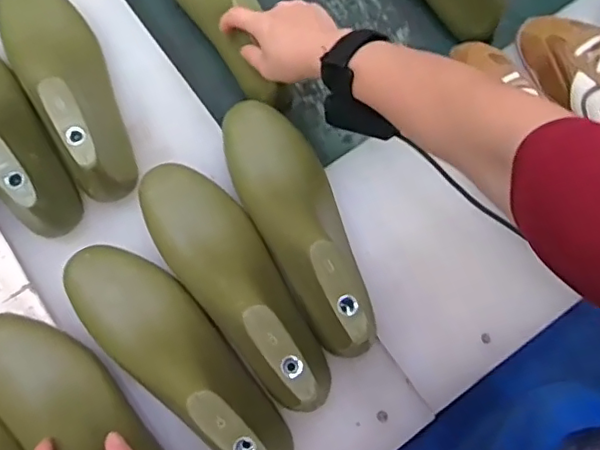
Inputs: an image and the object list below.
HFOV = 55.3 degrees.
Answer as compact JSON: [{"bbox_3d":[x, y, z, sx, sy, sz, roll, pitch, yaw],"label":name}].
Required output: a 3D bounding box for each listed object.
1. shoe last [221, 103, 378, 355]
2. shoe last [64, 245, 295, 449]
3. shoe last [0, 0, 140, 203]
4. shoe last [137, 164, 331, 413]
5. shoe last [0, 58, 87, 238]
[{"bbox_3d":[0.003,-0.008,0.500,0.076,0.084,0.235,-26,77,-7],"label":"shoe last"},{"bbox_3d":[-0.096,0.099,0.464,0.245,0.072,0.087,38,78,9],"label":"shoe last"},{"bbox_3d":[-0.221,-0.138,0.532,0.078,0.089,0.239,-26,77,-7],"label":"shoe last"},{"bbox_3d":[-0.058,0.043,0.489,0.078,0.097,0.247,-33,77,-10],"label":"shoe last"},{"bbox_3d":[-0.283,-0.095,0.520,0.079,0.077,0.241,-38,79,-10],"label":"shoe last"}]

